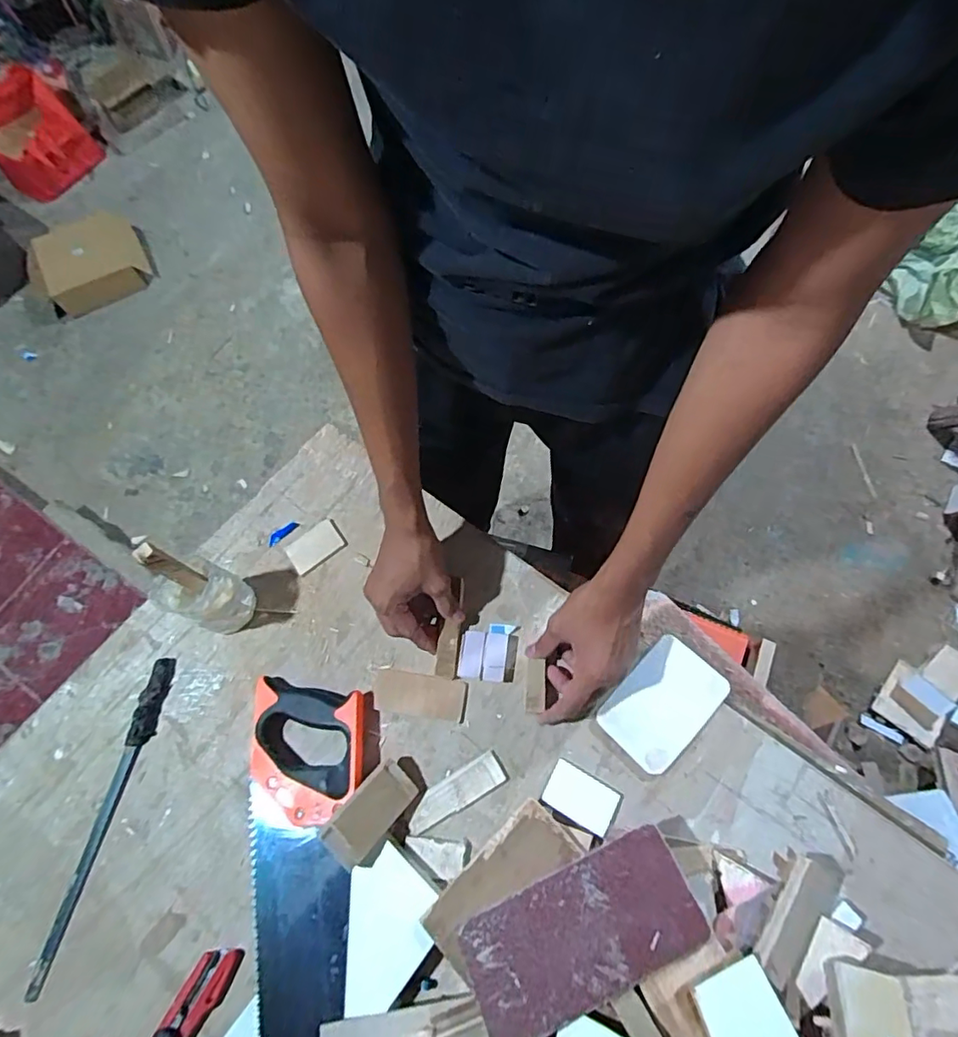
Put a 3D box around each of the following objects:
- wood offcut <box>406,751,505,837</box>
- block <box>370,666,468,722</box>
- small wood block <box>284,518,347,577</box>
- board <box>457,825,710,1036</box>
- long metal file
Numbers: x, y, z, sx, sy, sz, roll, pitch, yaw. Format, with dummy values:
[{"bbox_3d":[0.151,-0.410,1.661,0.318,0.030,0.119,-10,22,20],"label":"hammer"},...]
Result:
[{"bbox_3d":[-0.025,0.271,0.546,0.103,0.006,0.031,-29,69,-7],"label":"wood offcut"},{"bbox_3d":[-0.064,0.188,0.590,0.101,0.004,0.043,6,69,7],"label":"block"},{"bbox_3d":[-0.200,0.033,0.670,0.067,0.007,0.046,-35,70,-9],"label":"small wood block"},{"bbox_3d":[0.084,0.342,0.456,0.189,0.016,0.090,-24,69,-5],"label":"board"},{"bbox_3d":[-0.389,0.303,0.572,0.029,0.017,0.314,10,70,8],"label":"long metal file"}]

